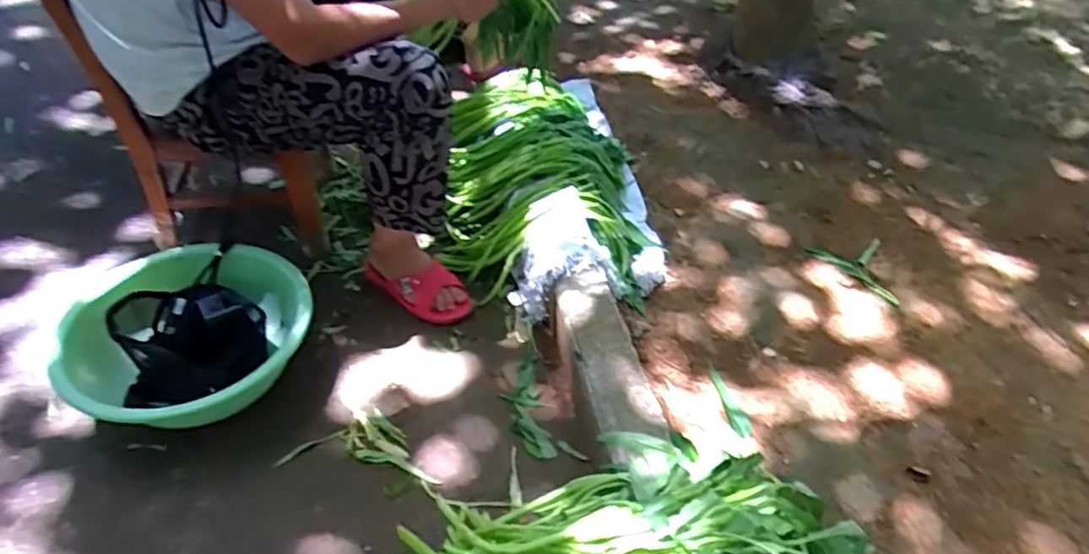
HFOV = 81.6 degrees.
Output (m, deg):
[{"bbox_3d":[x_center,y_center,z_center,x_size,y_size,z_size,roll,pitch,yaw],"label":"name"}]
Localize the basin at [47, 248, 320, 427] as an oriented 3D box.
[{"bbox_3d":[-0.545,0.112,0.992,0.332,0.138,0.322,2,43,-2],"label":"basin"}]

